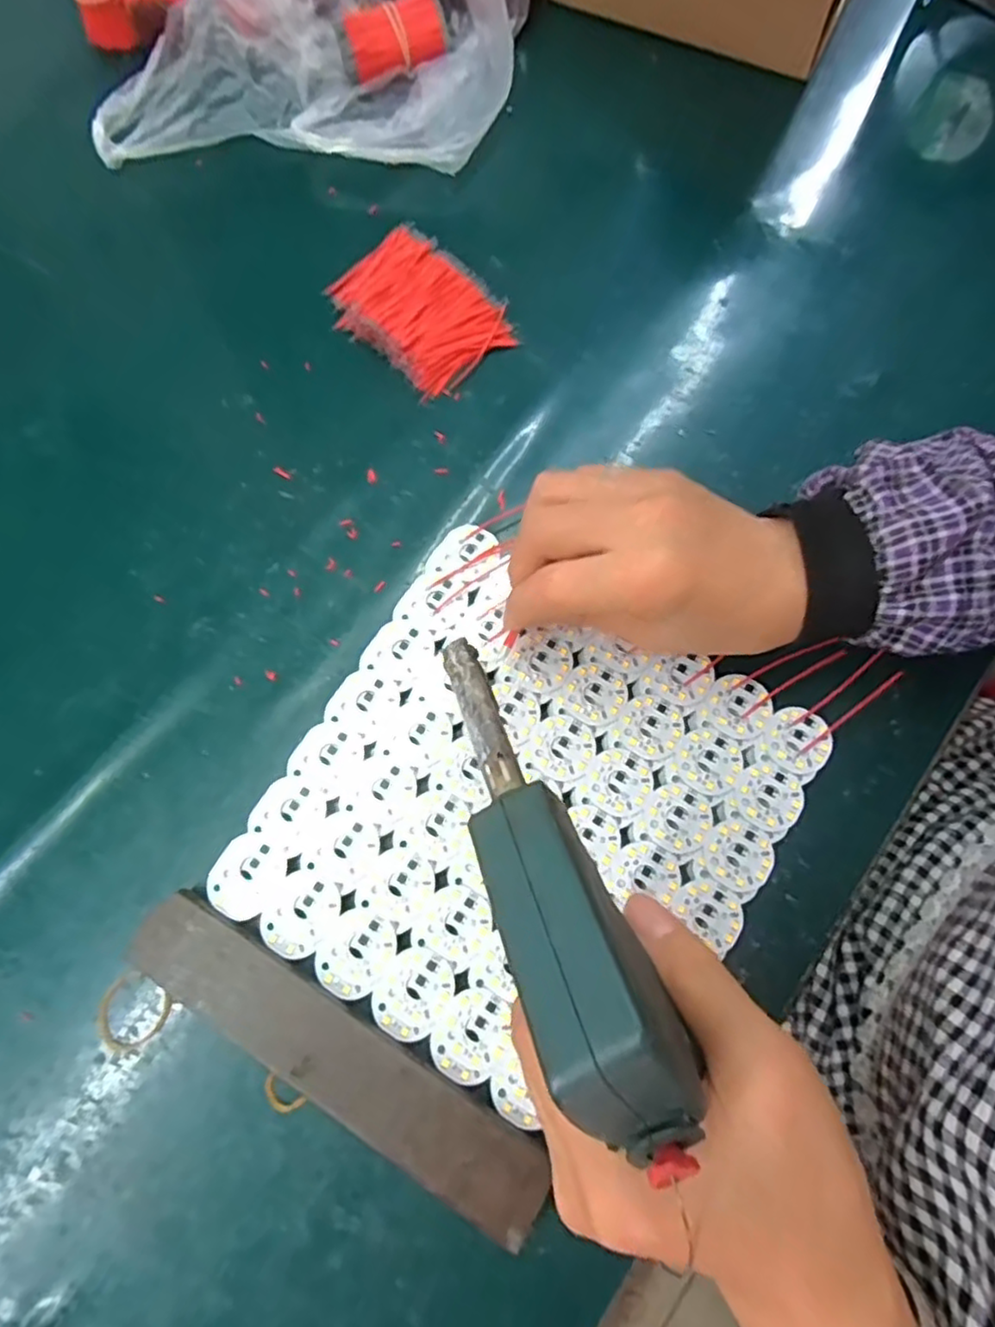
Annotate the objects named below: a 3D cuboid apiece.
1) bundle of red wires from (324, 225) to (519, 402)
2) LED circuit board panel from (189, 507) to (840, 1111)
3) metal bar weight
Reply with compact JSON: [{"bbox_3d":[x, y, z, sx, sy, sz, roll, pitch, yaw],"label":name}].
[{"bbox_3d":[-0.047,-0.210,0.388,0.102,0.017,0.073,44,80,12],"label":"bundle of red wires"},{"bbox_3d":[0.011,0.069,0.308,0.211,0.004,0.216,31,78,9],"label":"LED circuit board panel"},{"bbox_3d":[-0.069,0.166,0.282,0.196,0.019,0.035,30,77,9],"label":"metal bar weight"}]

